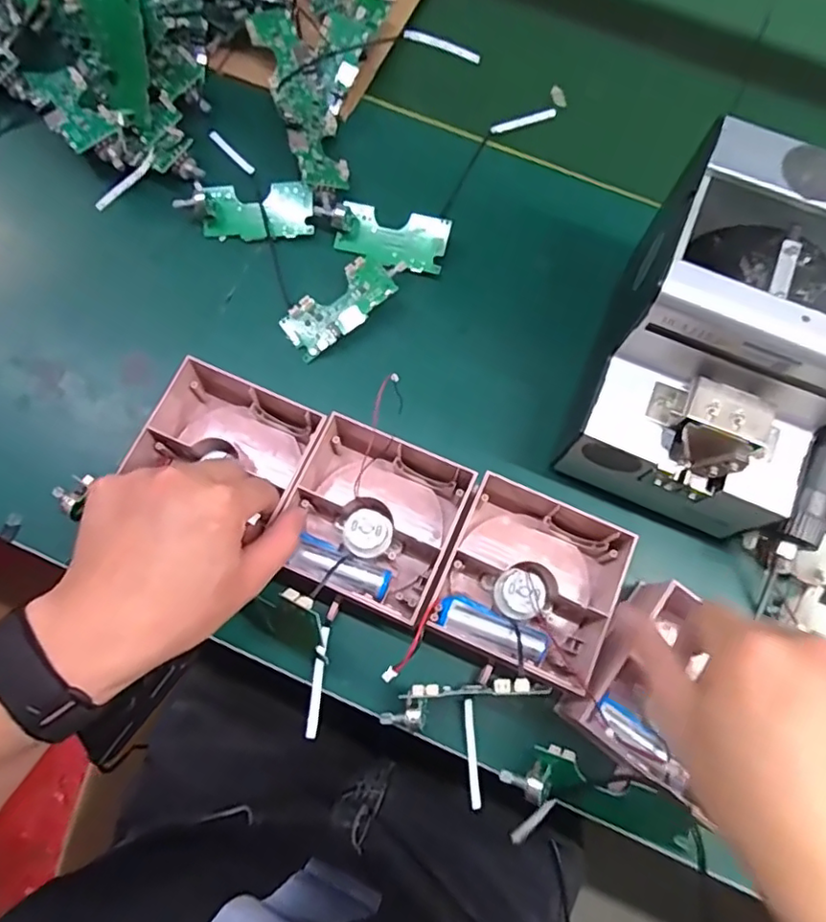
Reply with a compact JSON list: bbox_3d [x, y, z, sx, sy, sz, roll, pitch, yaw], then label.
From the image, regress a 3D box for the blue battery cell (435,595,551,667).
[{"bbox_3d":[0.048,0.103,0.370,0.068,0.018,0.022,22,73,5],"label":"blue battery cell"}]

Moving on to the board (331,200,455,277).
[{"bbox_3d":[-0.017,-0.170,0.453,0.083,0.016,0.041,16,95,10],"label":"board"}]

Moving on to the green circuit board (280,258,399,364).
[{"bbox_3d":[-0.054,-0.112,0.438,0.084,0.010,0.040,-36,77,4],"label":"green circuit board"}]

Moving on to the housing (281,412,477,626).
[{"bbox_3d":[-0.024,0.033,0.379,0.105,0.040,0.107,23,73,5],"label":"housing"}]

